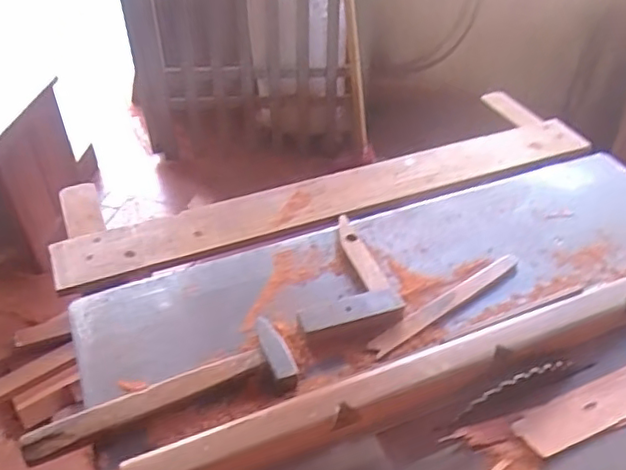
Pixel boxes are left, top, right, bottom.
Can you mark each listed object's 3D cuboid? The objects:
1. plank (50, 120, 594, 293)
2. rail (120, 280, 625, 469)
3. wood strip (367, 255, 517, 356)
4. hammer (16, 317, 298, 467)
[{"bbox_3d":[0.058,-0.067,0.941,0.875,0.024,0.112,-16,45,-17],"label":"plank"},{"bbox_3d":[0.215,0.133,0.687,0.864,0.044,0.053,-16,44,-18],"label":"rail"},{"bbox_3d":[0.173,0.085,0.763,0.254,0.009,0.026,-28,49,-27],"label":"wood strip"},{"bbox_3d":[-0.165,0.167,0.660,0.284,0.035,0.091,-15,45,-16],"label":"hammer"}]

